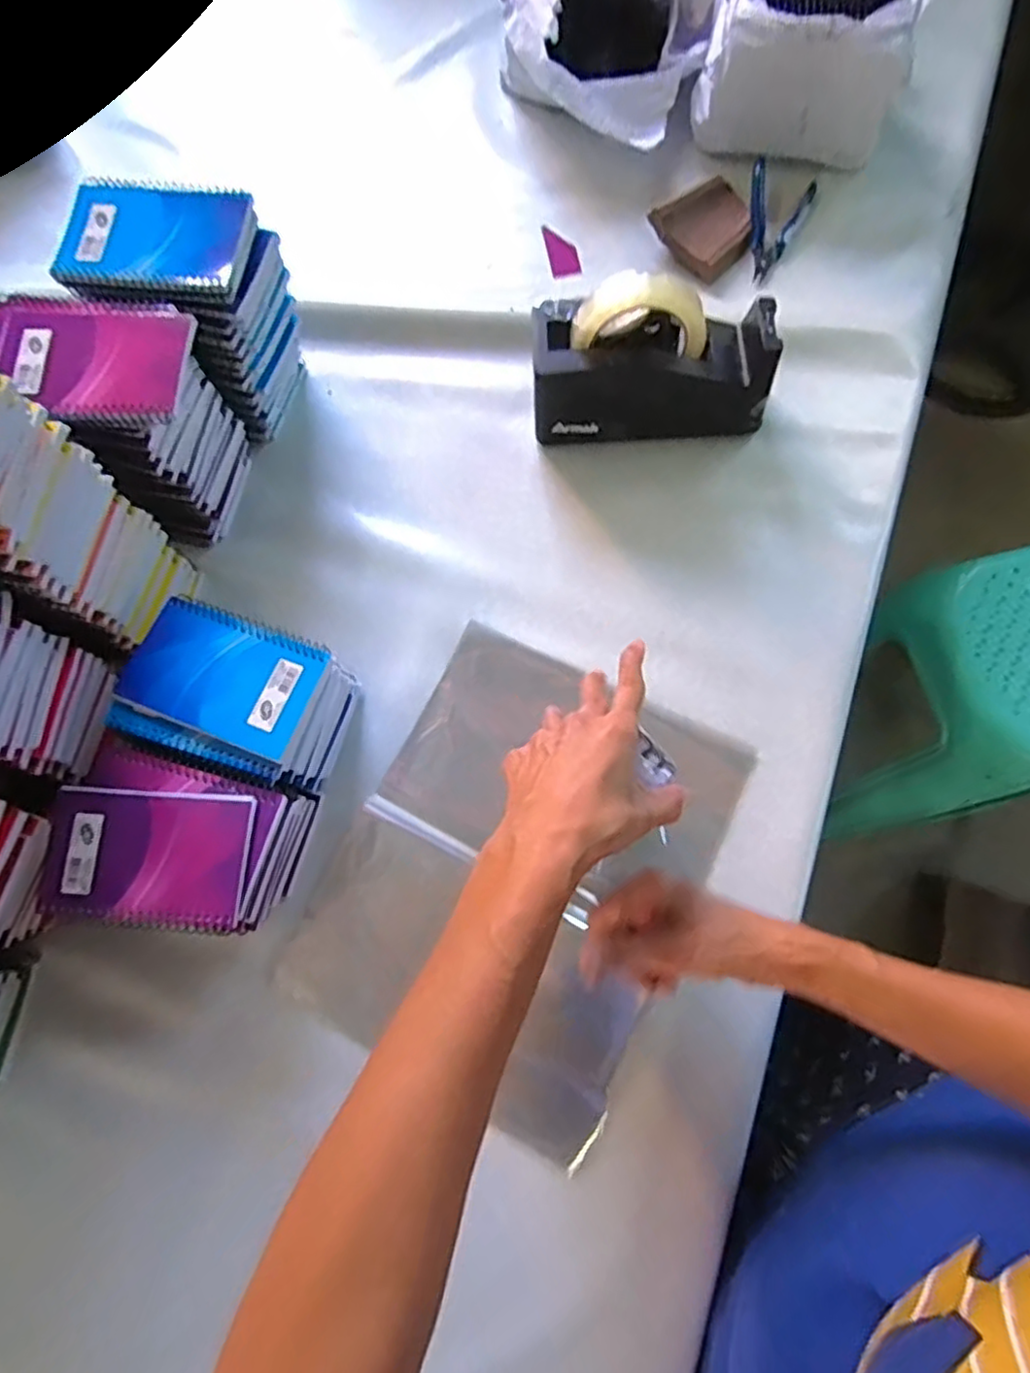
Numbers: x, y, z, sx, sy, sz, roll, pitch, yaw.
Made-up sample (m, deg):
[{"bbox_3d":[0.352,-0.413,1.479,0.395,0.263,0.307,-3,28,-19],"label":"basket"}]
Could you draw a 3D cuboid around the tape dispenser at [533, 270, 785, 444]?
[{"bbox_3d":[0.114,-0.272,0.537,0.196,0.125,0.077,-1,73,2],"label":"tape dispenser"}]

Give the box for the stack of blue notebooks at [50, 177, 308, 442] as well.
[{"bbox_3d":[-0.263,-0.306,0.546,0.134,0.165,0.109,11,74,5],"label":"stack of blue notebooks"}]

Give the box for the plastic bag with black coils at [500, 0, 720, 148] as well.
[{"bbox_3d":[0.090,-0.662,0.631,0.217,0.103,0.215,4,74,3],"label":"plastic bag with black coils"}]

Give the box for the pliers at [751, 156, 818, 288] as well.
[{"bbox_3d":[0.257,-0.458,0.629,0.066,0.020,0.121,14,77,2],"label":"pliers"}]

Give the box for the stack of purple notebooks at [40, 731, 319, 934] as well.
[{"bbox_3d":[-0.231,0.116,0.460,0.149,0.093,0.113,15,75,6],"label":"stack of purple notebooks"}]

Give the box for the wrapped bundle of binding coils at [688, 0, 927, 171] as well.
[{"bbox_3d":[0.275,-0.596,0.621,0.183,0.110,0.120,18,76,7],"label":"wrapped bundle of binding coils"}]

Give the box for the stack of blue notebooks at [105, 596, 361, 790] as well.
[{"bbox_3d":[-0.202,0.012,0.488,0.139,0.093,0.108,16,75,7],"label":"stack of blue notebooks"}]

